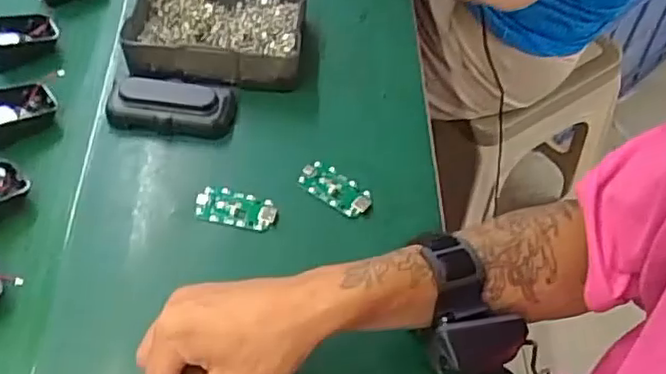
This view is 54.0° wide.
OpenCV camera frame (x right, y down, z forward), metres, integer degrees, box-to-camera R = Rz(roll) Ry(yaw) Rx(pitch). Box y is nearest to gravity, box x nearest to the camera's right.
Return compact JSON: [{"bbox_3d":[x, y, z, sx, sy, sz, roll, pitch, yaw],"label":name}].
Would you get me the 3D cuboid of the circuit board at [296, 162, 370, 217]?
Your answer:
[{"bbox_3d":[0.002,0.001,0.546,0.064,0.004,0.032,31,58,19],"label":"circuit board"}]

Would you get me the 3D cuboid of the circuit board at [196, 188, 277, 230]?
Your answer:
[{"bbox_3d":[-0.078,0.017,0.528,0.064,0.004,0.031,10,54,5],"label":"circuit board"}]

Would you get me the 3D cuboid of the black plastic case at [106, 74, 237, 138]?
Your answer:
[{"bbox_3d":[-0.140,-0.073,0.571,0.105,0.023,0.050,7,53,3],"label":"black plastic case"}]

